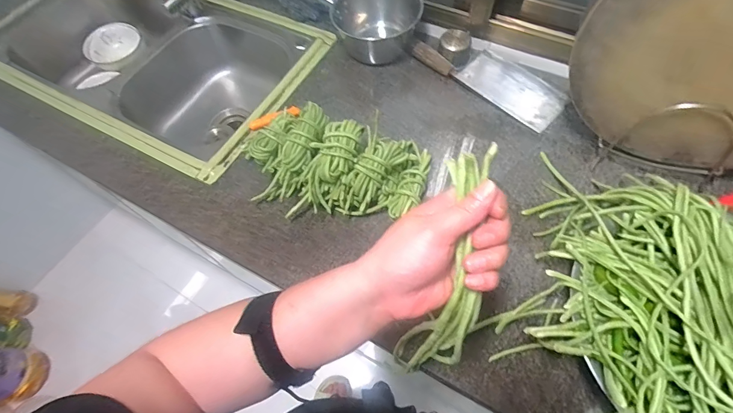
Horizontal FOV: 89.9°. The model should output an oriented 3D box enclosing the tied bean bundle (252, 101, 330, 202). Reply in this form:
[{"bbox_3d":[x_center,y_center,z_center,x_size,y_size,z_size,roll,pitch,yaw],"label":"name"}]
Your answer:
[{"bbox_3d":[-0.119,-0.078,0.588,0.068,0.047,0.180,32,100,18],"label":"tied bean bundle"}]

